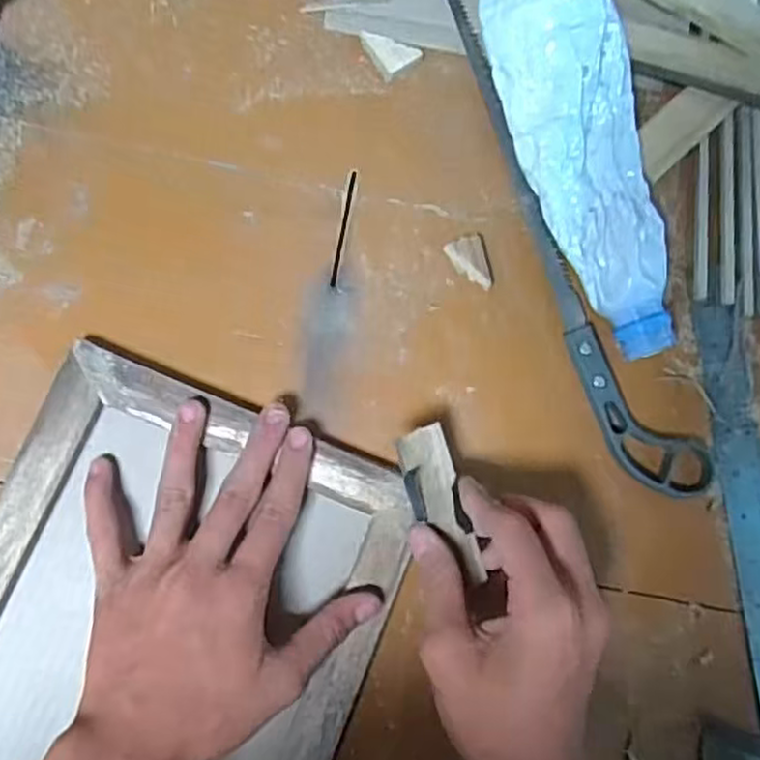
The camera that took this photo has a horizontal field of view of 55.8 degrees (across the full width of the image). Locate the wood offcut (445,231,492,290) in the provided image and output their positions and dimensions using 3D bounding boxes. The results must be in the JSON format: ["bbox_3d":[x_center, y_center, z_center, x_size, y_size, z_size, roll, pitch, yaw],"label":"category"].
[{"bbox_3d":[0.054,-0.068,0.412,0.020,0.009,0.032,-32,87,-7],"label":"wood offcut"}]

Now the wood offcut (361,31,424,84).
[{"bbox_3d":[0.006,-0.193,0.419,0.025,0.008,0.030,-36,87,-8],"label":"wood offcut"}]

